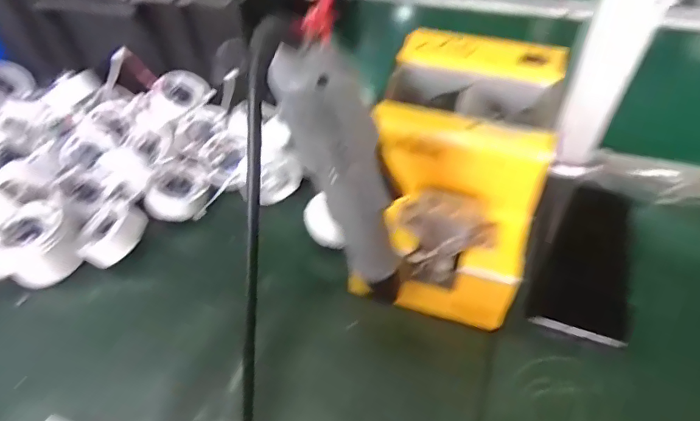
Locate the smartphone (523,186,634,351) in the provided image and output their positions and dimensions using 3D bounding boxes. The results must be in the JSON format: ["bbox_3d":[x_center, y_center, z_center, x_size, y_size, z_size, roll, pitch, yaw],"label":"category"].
[{"bbox_3d":[0.215,0.042,0.424,0.075,0.007,0.163,20,54,18],"label":"smartphone"}]

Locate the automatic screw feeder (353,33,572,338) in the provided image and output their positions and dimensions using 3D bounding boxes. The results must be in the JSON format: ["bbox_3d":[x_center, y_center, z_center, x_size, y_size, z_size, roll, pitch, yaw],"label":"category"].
[{"bbox_3d":[0.083,-0.028,0.379,0.122,0.129,0.181,13,52,13],"label":"automatic screw feeder"}]

